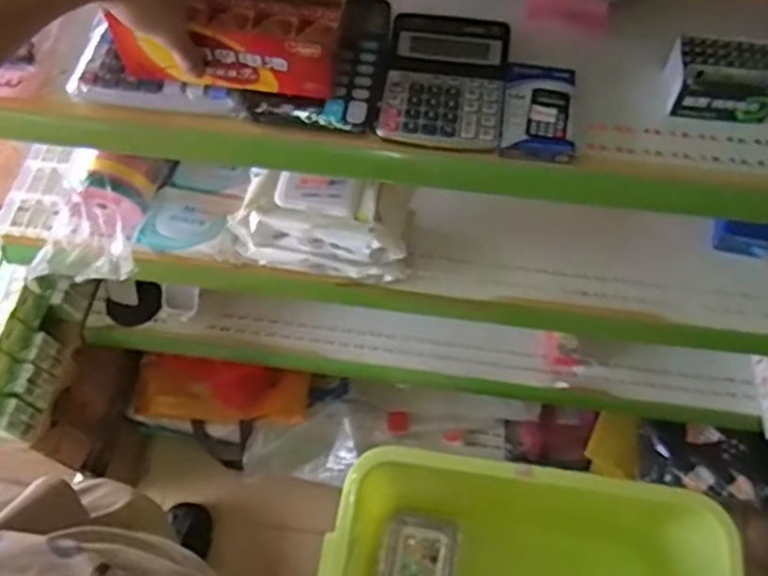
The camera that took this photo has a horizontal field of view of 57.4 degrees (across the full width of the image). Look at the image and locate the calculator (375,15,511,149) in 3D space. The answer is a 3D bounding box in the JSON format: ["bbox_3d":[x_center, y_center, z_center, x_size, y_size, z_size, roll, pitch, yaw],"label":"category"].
[{"bbox_3d":[0.058,-0.197,0.658,0.111,0.018,0.139,7,63,5],"label":"calculator"}]

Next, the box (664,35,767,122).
[{"bbox_3d":[0.310,-0.192,0.644,0.090,0.042,0.065,7,63,5],"label":"box"}]

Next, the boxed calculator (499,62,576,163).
[{"bbox_3d":[0.142,-0.164,0.646,0.066,0.012,0.104,6,63,4],"label":"boxed calculator"}]

